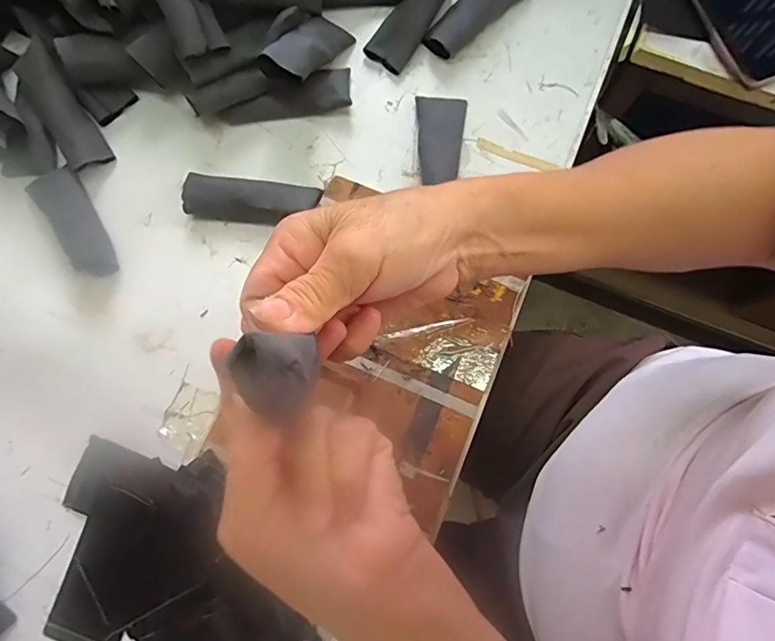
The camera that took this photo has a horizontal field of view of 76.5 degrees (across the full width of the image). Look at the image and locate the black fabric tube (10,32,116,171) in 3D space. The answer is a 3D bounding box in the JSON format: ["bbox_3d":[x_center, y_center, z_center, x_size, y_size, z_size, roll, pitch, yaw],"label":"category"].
[{"bbox_3d":[-0.265,-0.171,0.396,0.031,0.024,0.098,-27,102,-4],"label":"black fabric tube"}]

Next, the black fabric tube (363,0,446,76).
[{"bbox_3d":[0.026,-0.263,0.418,0.032,0.019,0.104,41,100,8],"label":"black fabric tube"}]

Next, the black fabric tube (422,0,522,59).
[{"bbox_3d":[0.079,-0.272,0.422,0.103,0.032,0.028,-42,81,-6],"label":"black fabric tube"}]

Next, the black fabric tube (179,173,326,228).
[{"bbox_3d":[-0.111,-0.098,0.401,0.105,0.027,0.037,4,79,2],"label":"black fabric tube"}]

